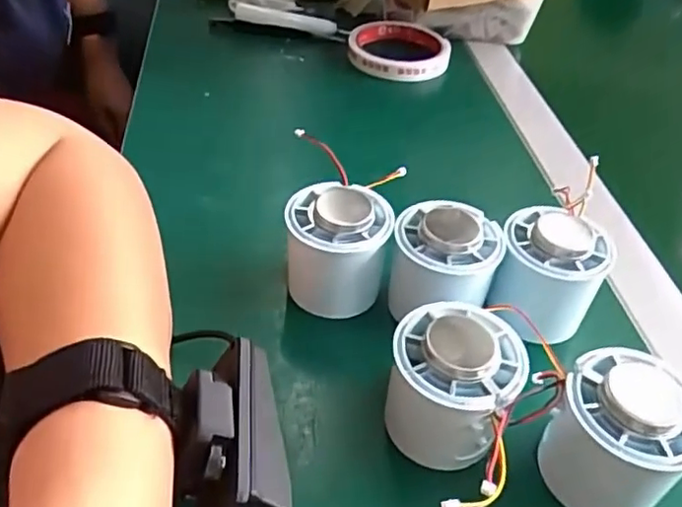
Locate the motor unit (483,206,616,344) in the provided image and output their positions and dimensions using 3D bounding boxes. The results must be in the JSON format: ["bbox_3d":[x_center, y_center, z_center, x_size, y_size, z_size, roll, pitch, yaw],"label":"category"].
[{"bbox_3d":[0.107,0.012,0.328,0.053,0.052,0.049,21,43,16],"label":"motor unit"}]

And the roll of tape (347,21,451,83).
[{"bbox_3d":[0.053,-0.187,0.578,0.091,0.019,0.088,4,41,-3],"label":"roll of tape"}]

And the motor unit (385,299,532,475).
[{"bbox_3d":[0.048,0.056,0.272,0.052,0.056,0.050,14,42,8],"label":"motor unit"}]

